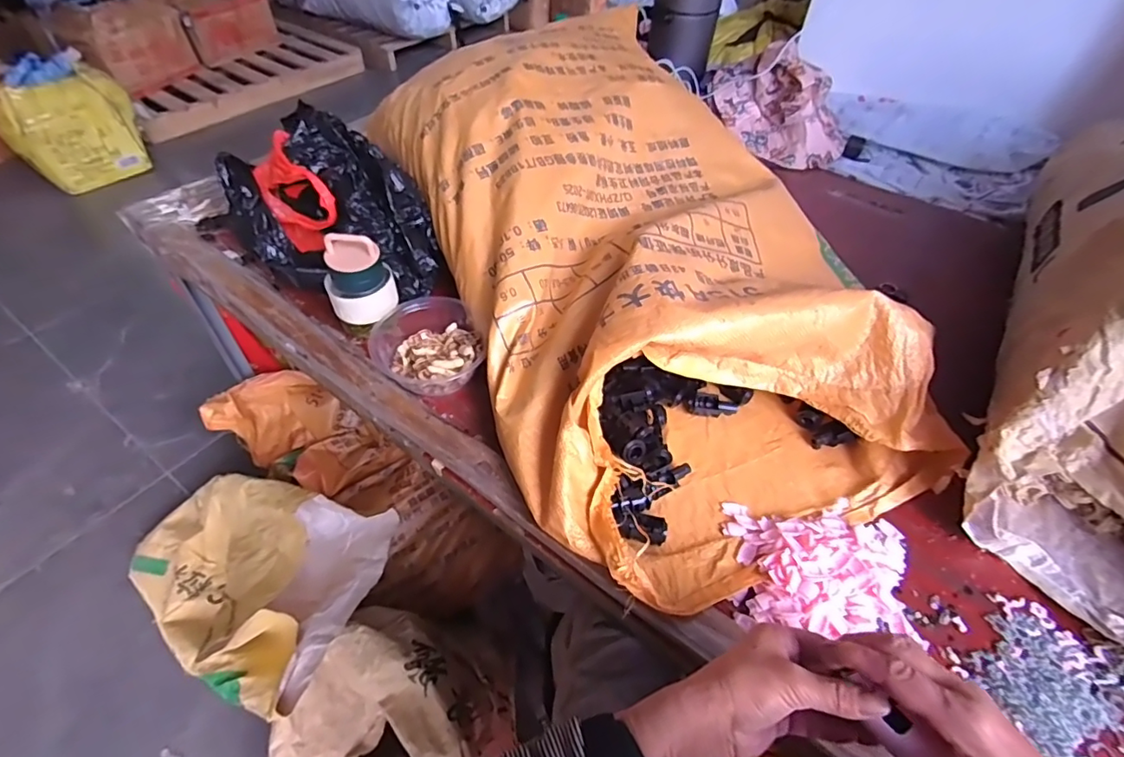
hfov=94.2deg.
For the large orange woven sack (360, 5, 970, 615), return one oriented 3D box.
[{"bbox_3d":[0.108,-0.164,0.655,0.497,0.188,0.765,-16,51,-15],"label":"large orange woven sack"}]

